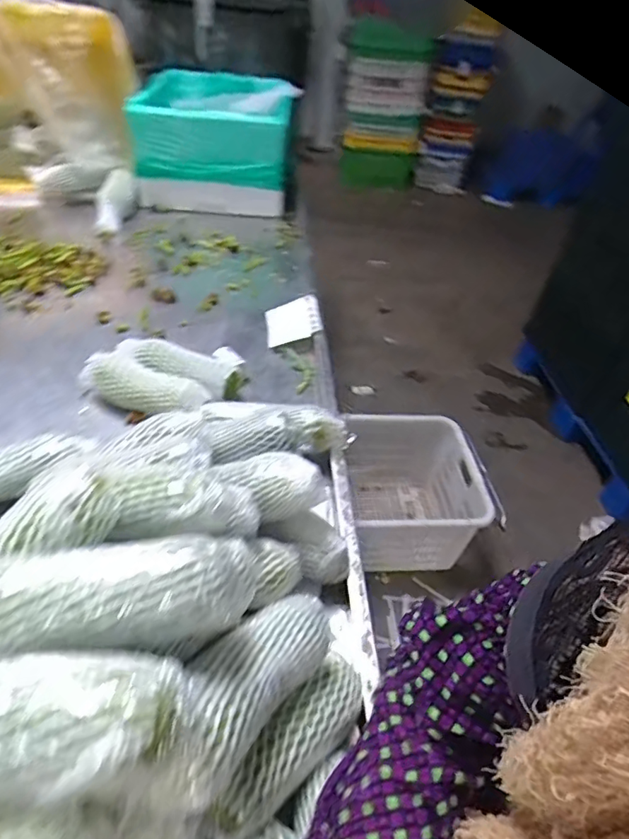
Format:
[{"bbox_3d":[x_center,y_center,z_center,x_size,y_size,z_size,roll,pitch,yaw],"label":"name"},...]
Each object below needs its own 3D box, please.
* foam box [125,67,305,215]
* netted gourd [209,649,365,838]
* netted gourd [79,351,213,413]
[{"bbox_3d":[-0.281,-0.805,1.513,0.448,0.330,0.240,12,42,6],"label":"foam box"},{"bbox_3d":[-0.013,0.283,0.458,0.055,0.053,0.189,31,31,25],"label":"netted gourd"},{"bbox_3d":[-0.276,-0.051,0.854,0.218,0.061,0.076,19,43,14],"label":"netted gourd"}]

